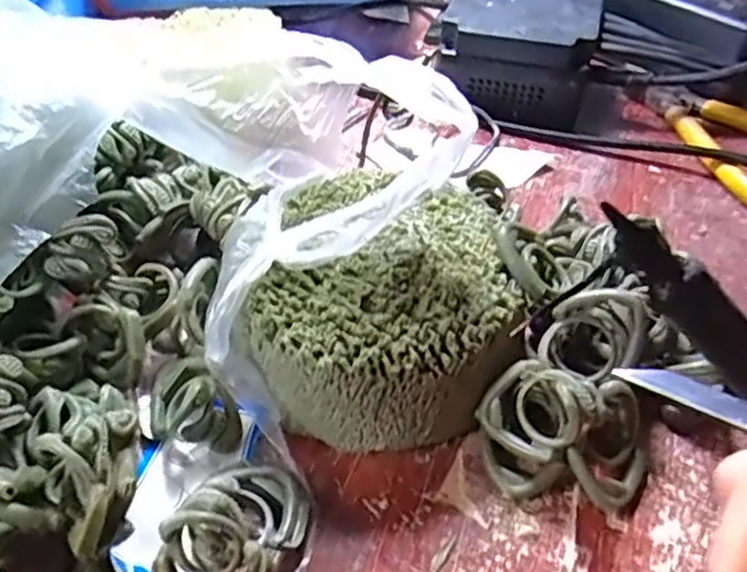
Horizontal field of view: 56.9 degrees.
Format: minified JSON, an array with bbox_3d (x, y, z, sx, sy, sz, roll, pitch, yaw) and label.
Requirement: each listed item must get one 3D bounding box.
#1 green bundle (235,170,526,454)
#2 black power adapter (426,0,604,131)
[{"bbox_3d":[0.007,0.009,0.249,0.087,0.046,0.092,8,47,9],"label":"green bundle"},{"bbox_3d":[0.078,-0.129,0.379,0.084,0.051,0.081,13,48,13],"label":"black power adapter"}]

